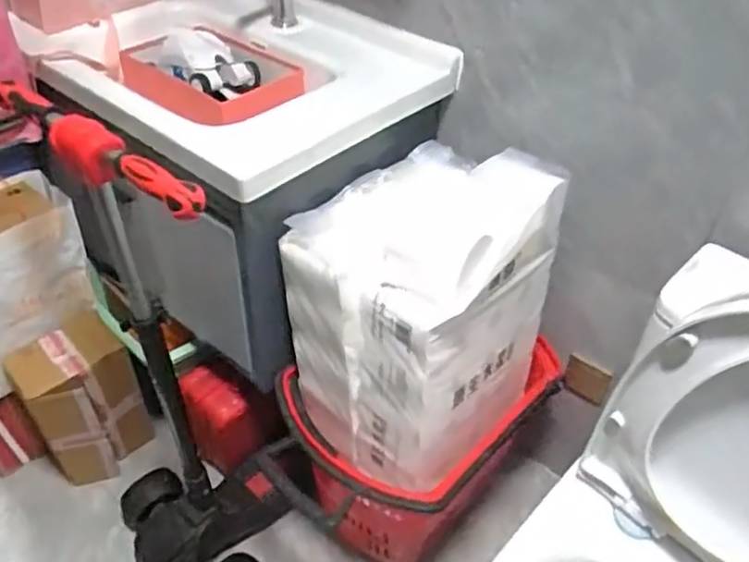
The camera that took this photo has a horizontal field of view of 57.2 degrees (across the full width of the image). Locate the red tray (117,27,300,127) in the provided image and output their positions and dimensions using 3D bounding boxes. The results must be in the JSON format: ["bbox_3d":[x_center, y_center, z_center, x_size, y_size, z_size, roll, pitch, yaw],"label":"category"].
[{"bbox_3d":[-0.284,-0.346,1.189,0.348,0.056,0.201,34,50,30],"label":"red tray"}]

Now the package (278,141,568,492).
[{"bbox_3d":[0.092,0.046,1.164,0.383,0.445,0.305,-30,52,-32],"label":"package"}]

